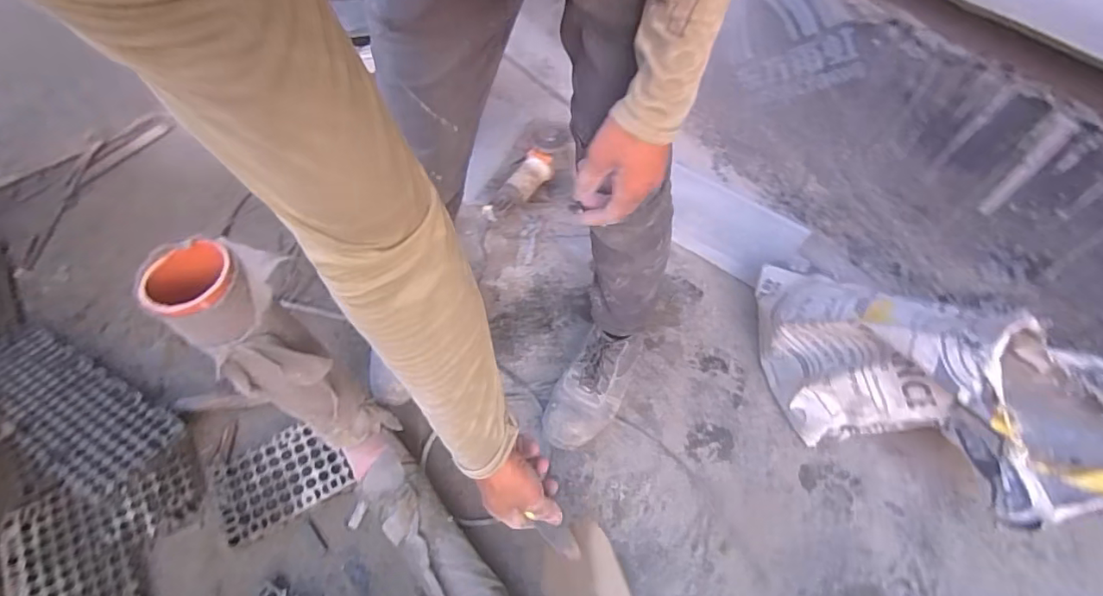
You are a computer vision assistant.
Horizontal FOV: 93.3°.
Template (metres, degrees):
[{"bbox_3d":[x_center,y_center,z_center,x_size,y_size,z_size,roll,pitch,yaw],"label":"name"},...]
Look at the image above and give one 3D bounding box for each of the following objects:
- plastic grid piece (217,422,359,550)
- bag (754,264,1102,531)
[{"bbox_3d":[-0.462,0.306,0.886,0.217,0.018,0.142,-26,59,-9],"label":"plastic grid piece"},{"bbox_3d":[0.603,0.129,0.798,0.578,0.316,0.252,30,64,16],"label":"bag"}]

